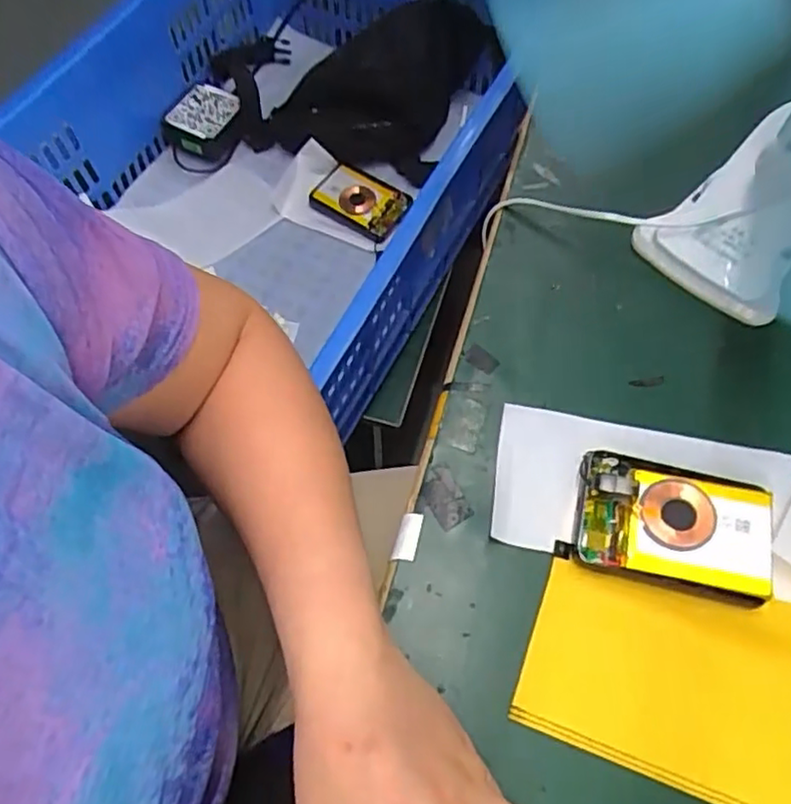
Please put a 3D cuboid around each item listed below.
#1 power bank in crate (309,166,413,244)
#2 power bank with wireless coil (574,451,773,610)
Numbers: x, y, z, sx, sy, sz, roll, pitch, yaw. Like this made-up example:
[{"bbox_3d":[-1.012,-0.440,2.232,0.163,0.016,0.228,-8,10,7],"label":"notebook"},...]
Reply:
[{"bbox_3d":[-0.038,-0.230,0.752,0.110,0.017,0.072,32,69,15],"label":"power bank in crate"},{"bbox_3d":[0.160,0.070,0.378,0.104,0.021,0.070,12,65,6],"label":"power bank with wireless coil"}]

